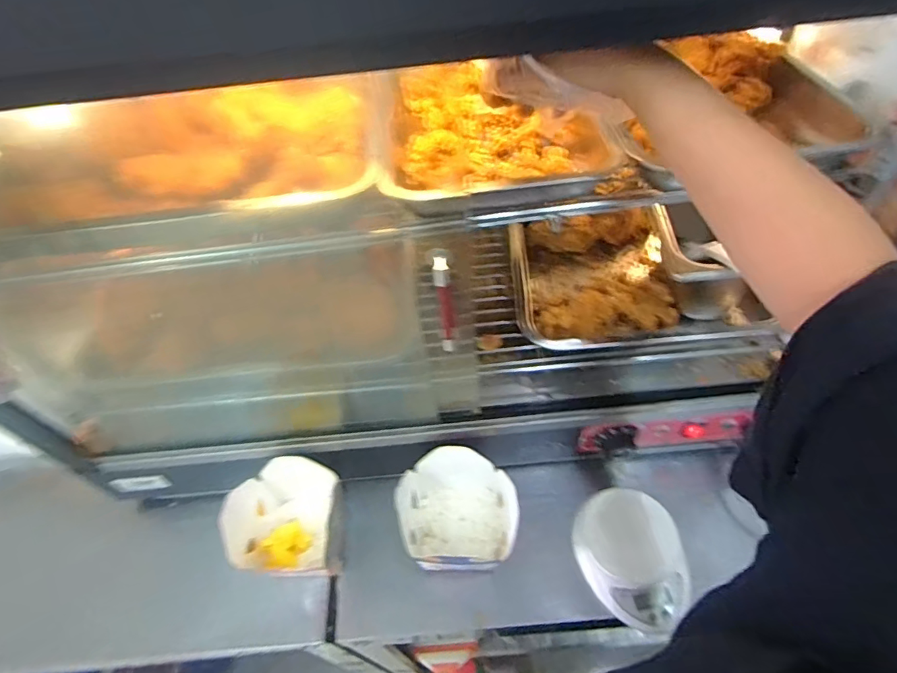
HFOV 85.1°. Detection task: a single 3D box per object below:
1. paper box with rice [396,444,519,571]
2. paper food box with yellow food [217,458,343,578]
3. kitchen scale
[{"bbox_3d":[0.008,0.199,0.584,0.138,0.067,0.141,-6,51,1],"label":"paper box with rice"},{"bbox_3d":[-0.190,0.218,0.590,0.116,0.093,0.130,-4,51,3],"label":"paper food box with yellow food"},{"bbox_3d":[0.213,0.252,0.564,0.114,0.025,0.149,-14,51,-5],"label":"kitchen scale"}]

